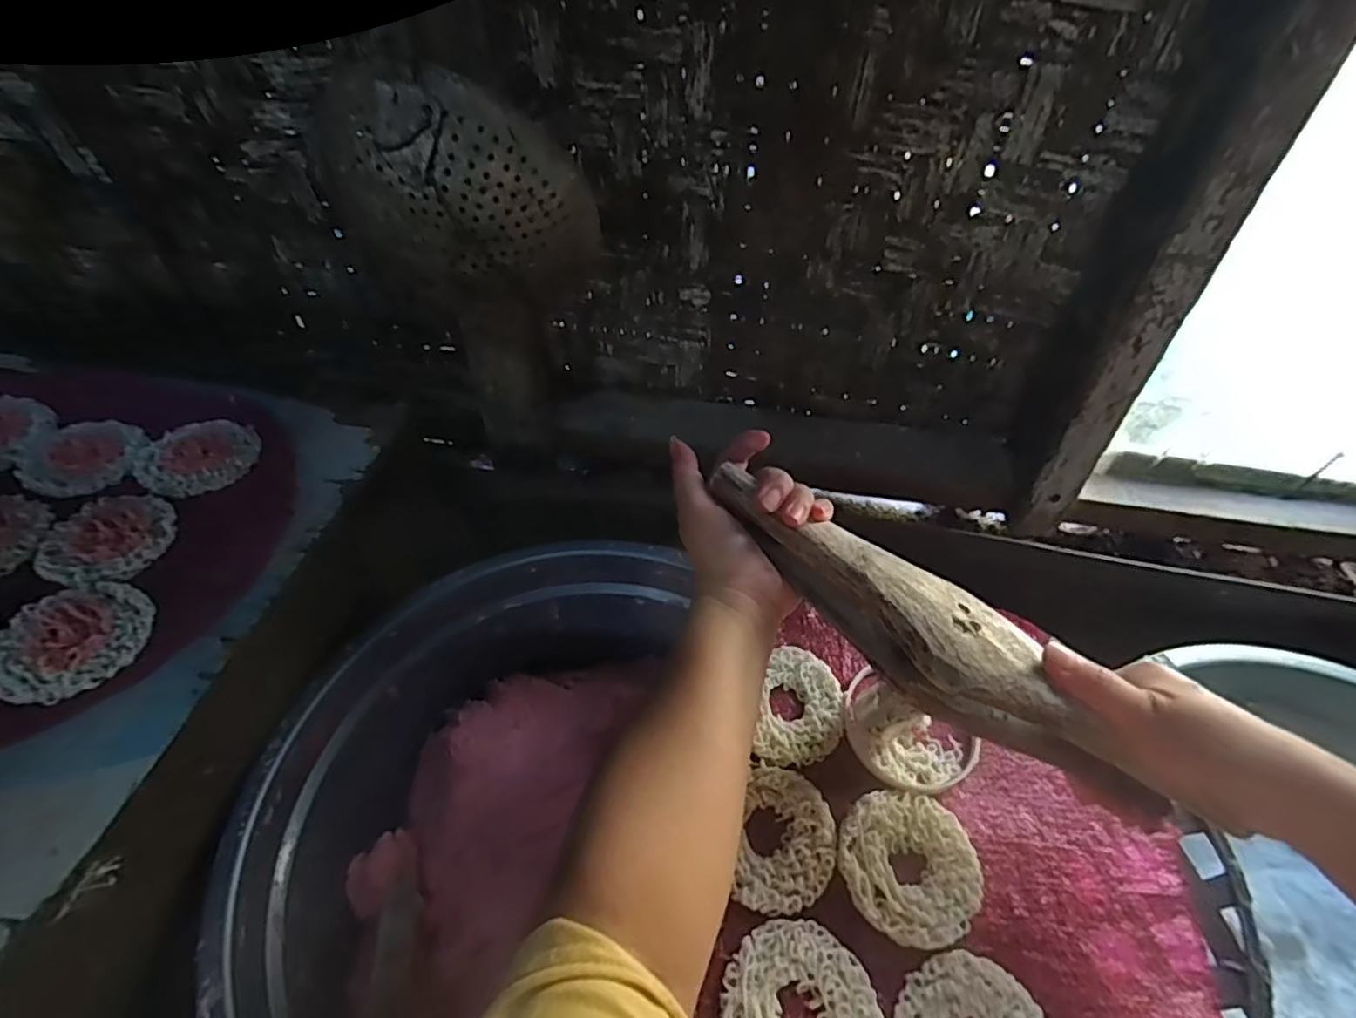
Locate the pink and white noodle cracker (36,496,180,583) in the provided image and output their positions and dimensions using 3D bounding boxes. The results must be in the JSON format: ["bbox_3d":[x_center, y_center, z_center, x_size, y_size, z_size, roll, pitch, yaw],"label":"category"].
[{"bbox_3d":[-0.387,0.019,0.440,0.076,0.006,0.074,1,47,-1],"label":"pink and white noodle cracker"}]

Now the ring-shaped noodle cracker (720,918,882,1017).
[{"bbox_3d":[0.063,0.255,0.327,0.078,0.004,0.079,1,47,-1],"label":"ring-shaped noodle cracker"}]

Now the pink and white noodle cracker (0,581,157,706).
[{"bbox_3d":[-0.366,0.076,0.388,0.079,0.007,0.079,1,47,-1],"label":"pink and white noodle cracker"}]

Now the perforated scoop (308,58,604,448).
[{"bbox_3d":[-0.145,-0.168,0.484,0.174,0.275,0.089,-3,48,-5],"label":"perforated scoop"}]

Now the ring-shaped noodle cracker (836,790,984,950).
[{"bbox_3d":[0.135,0.206,0.377,0.077,0.006,0.079,1,47,-1],"label":"ring-shaped noodle cracker"}]

